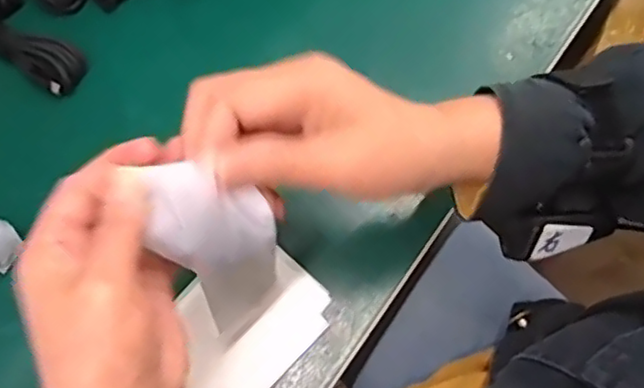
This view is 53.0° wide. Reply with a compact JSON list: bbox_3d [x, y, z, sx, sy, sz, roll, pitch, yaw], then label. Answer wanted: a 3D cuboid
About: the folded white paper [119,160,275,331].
[{"bbox_3d":[-0.047,0.024,0.310,0.048,0.104,0.031,-33,49,-11],"label":"folded white paper"}]

